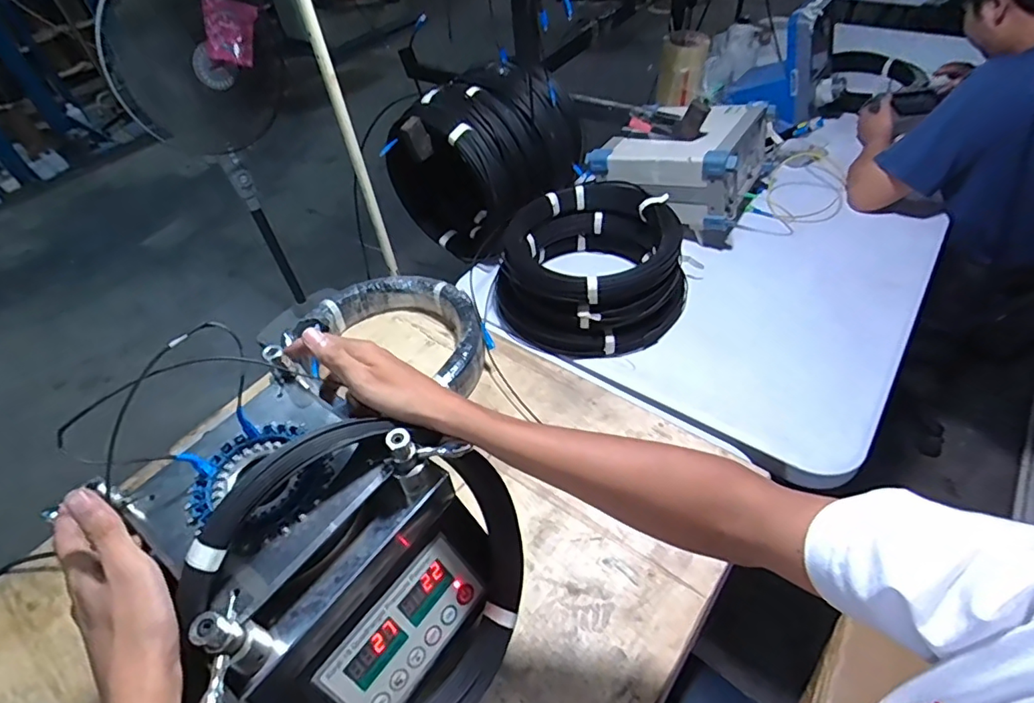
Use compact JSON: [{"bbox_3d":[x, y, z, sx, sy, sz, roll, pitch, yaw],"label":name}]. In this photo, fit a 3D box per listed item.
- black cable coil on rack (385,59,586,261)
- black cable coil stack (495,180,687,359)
[{"bbox_3d":[-0.072,-0.395,1.094,0.318,0.282,0.339,19,53,21],"label":"black cable coil on rack"},{"bbox_3d":[0.135,-0.148,0.937,0.316,0.143,0.292,10,50,14],"label":"black cable coil stack"}]

